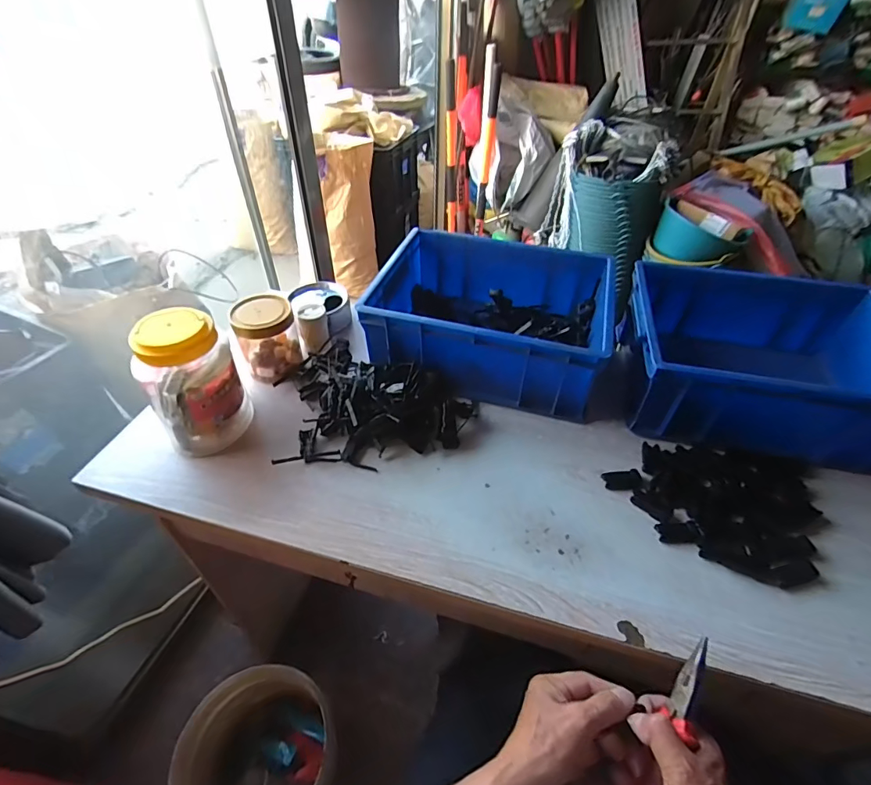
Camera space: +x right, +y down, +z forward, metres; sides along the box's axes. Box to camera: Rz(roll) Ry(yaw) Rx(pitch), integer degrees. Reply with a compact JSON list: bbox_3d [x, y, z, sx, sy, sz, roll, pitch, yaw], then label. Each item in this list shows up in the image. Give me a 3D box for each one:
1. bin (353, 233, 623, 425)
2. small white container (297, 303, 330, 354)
[{"bbox_3d":[0.085,-0.121,0.700,0.328,0.124,0.254,11,47,10],"label":"bin"},{"bbox_3d":[-0.191,-0.102,0.710,0.044,0.060,0.041,-11,47,-11],"label":"small white container"}]

